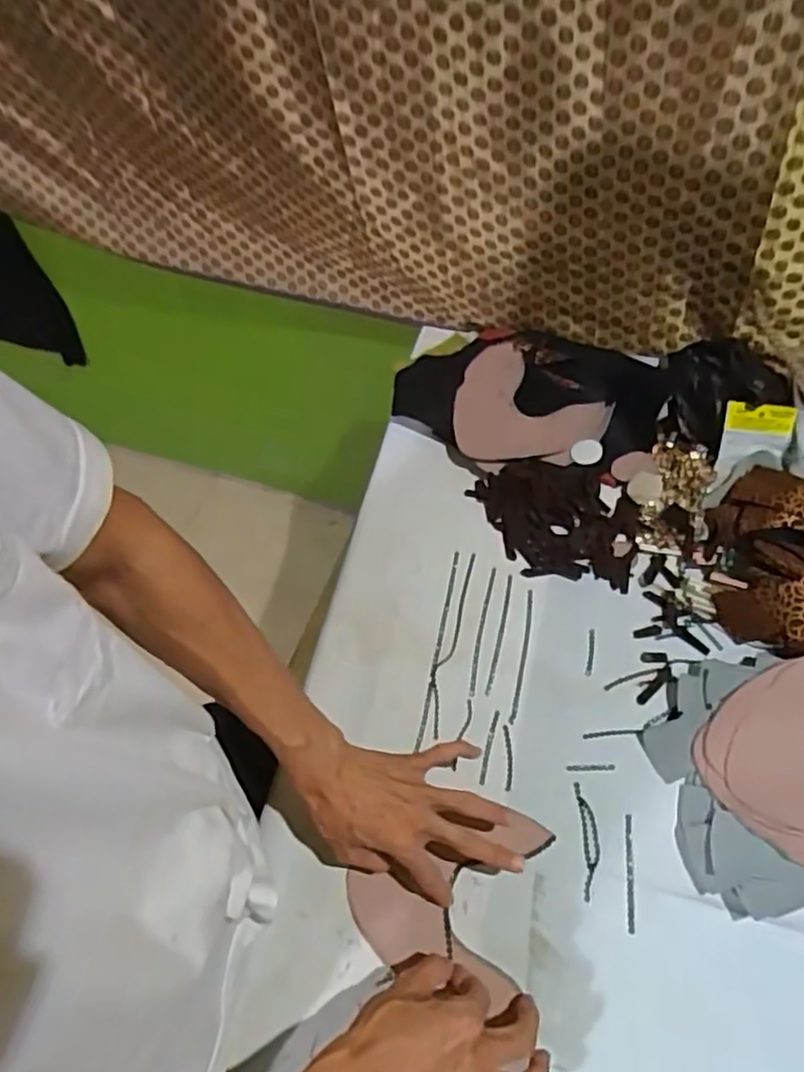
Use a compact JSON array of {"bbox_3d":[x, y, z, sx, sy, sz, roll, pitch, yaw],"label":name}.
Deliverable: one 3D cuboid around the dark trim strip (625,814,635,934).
[{"bbox_3d":[0.199,0.292,0.584,0.007,0.004,0.093,5,60,8],"label":"dark trim strip"}]

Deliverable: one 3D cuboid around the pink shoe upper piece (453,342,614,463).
[{"bbox_3d":[0.137,-0.148,0.799,0.158,0.030,0.168,-2,59,4],"label":"pink shoe upper piece"}]

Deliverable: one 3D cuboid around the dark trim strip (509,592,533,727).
[{"bbox_3d":[0.124,0.122,0.690,0.008,0.006,0.143,9,61,10],"label":"dark trim strip"}]

